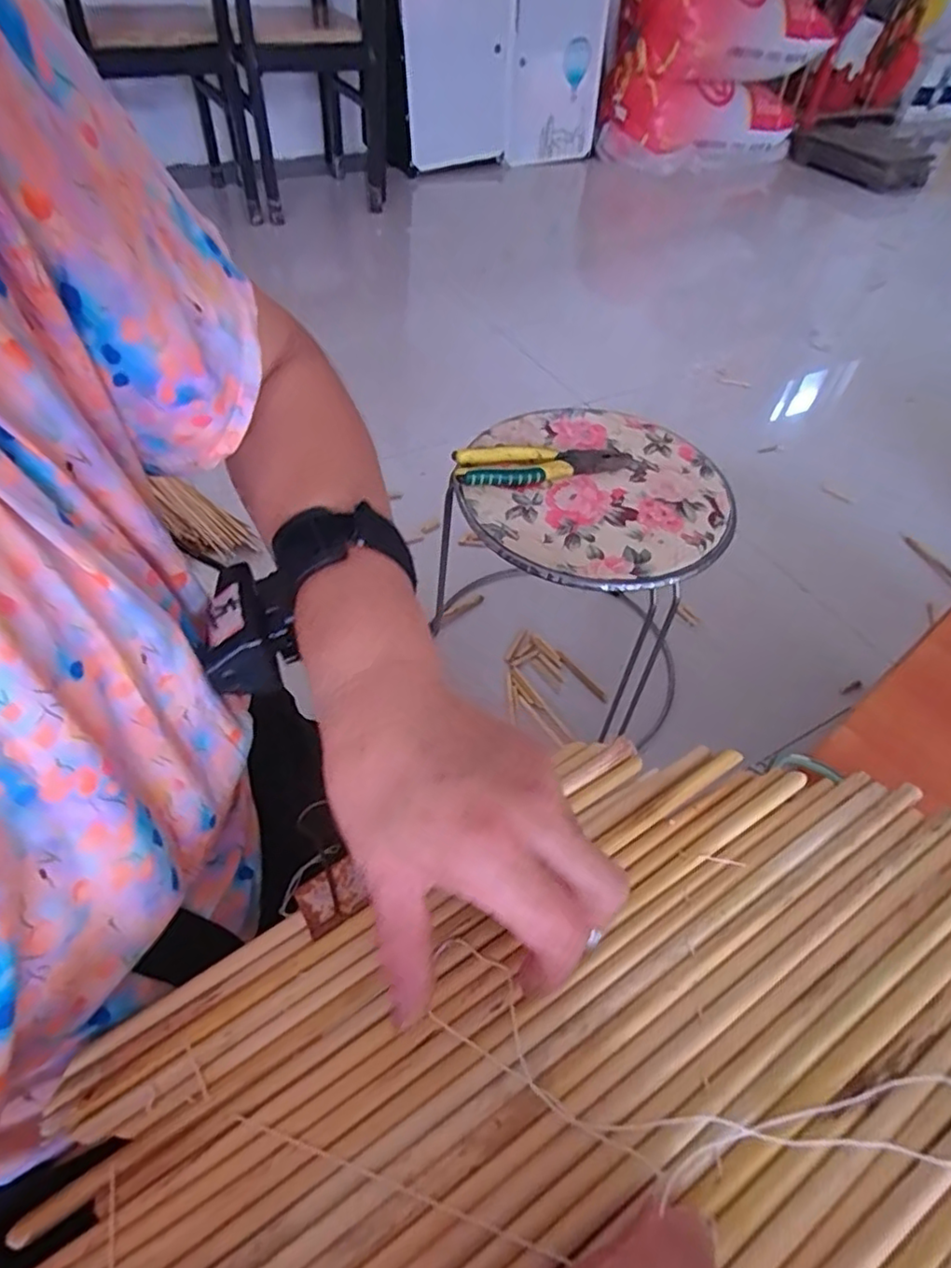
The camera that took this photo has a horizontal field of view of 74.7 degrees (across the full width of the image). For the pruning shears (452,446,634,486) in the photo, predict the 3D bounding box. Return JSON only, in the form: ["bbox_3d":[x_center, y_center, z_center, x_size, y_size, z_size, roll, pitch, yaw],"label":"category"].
[{"bbox_3d":[0.072,-0.181,0.657,0.188,0.018,0.049,-8,52,-11],"label":"pruning shears"}]

